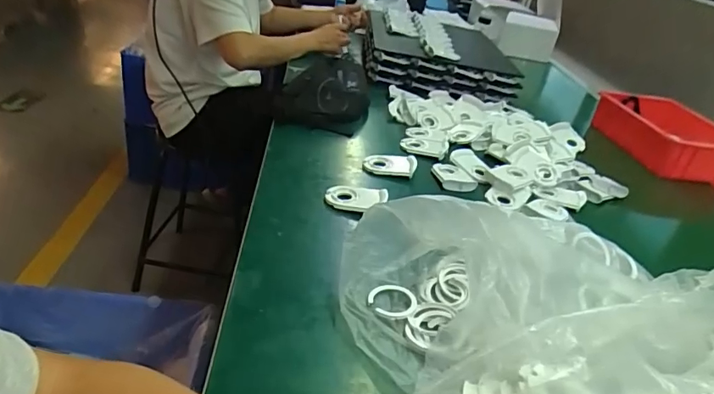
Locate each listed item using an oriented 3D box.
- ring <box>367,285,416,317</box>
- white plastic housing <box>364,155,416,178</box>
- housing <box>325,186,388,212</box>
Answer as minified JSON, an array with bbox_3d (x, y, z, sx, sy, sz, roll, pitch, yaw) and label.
[{"bbox_3d":[0.037,0.108,0.511,0.049,0.007,0.044,2,32,-17],"label":"ring"},{"bbox_3d":[0.053,-0.051,0.791,0.086,0.016,0.048,8,31,-7],"label":"white plastic housing"},{"bbox_3d":[-0.001,0.002,0.675,0.084,0.011,0.055,11,31,-2],"label":"housing"}]

